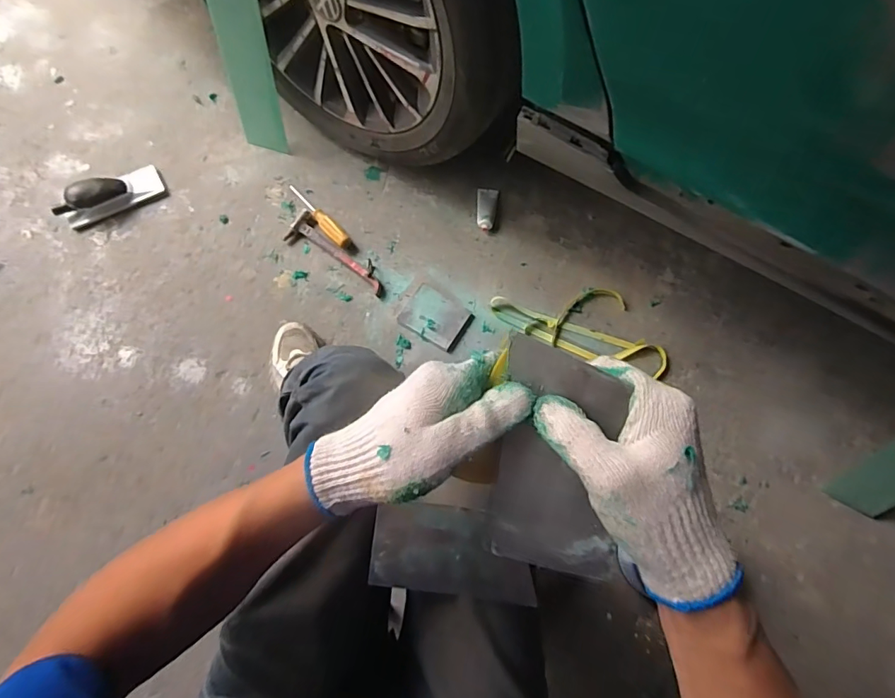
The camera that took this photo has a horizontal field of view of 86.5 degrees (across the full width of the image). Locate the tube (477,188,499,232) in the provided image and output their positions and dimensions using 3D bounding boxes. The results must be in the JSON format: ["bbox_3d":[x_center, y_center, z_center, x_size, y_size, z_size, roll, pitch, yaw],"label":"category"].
[{"bbox_3d":[0.085,-0.303,1.022,0.044,0.026,0.108,8,72,0],"label":"tube"}]

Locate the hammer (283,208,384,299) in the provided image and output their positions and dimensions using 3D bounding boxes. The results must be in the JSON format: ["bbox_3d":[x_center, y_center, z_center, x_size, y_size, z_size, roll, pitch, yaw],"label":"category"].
[{"bbox_3d":[-0.225,-0.188,0.967,0.239,0.022,0.071,37,75,9],"label":"hammer"}]

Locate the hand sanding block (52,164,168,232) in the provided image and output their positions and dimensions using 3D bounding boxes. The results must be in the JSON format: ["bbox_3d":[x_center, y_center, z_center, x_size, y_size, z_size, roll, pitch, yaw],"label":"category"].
[{"bbox_3d":[-0.689,-0.314,0.973,0.198,0.057,0.075,-35,77,-12],"label":"hand sanding block"}]

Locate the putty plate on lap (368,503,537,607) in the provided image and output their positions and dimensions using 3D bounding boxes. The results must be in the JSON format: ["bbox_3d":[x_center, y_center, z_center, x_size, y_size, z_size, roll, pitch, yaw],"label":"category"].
[{"bbox_3d":[0.005,0.175,0.413,0.138,0.004,0.071,6,83,3],"label":"putty plate on lap"}]

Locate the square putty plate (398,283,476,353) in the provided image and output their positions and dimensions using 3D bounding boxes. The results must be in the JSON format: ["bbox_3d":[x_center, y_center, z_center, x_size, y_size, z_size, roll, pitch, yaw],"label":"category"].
[{"bbox_3d":[-0.022,-0.063,0.945,0.126,0.010,0.099,32,74,8],"label":"square putty plate"}]

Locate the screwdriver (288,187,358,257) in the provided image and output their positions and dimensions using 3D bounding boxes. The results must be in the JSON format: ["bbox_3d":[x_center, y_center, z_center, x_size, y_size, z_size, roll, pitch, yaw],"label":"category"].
[{"bbox_3d":[-0.265,-0.269,0.985,0.214,0.023,0.034,43,76,11],"label":"screwdriver"}]

